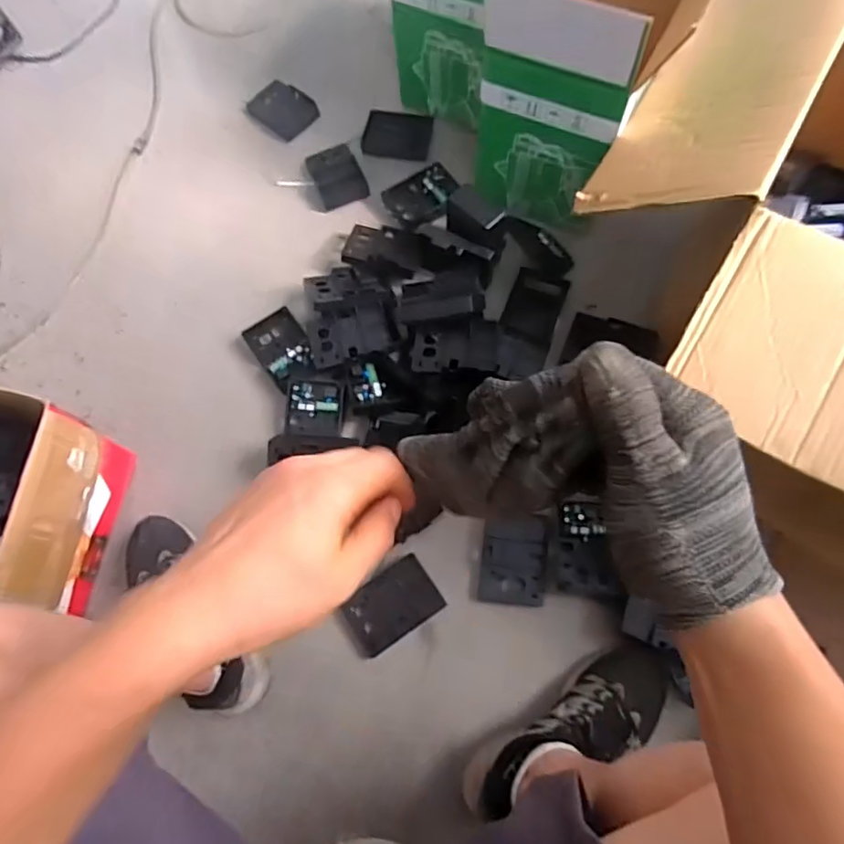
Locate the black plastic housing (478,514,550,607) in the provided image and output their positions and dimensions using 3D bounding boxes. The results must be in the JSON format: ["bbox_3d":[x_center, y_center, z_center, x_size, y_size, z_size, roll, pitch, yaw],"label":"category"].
[{"bbox_3d":[0.129,0.193,0.788,0.087,0.019,0.123,5,82,10],"label":"black plastic housing"}]

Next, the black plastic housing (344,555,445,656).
[{"bbox_3d":[-0.043,0.250,0.761,0.129,0.018,0.085,-33,75,-8],"label":"black plastic housing"}]

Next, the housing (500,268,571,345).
[{"bbox_3d":[0.189,-0.194,0.925,0.089,0.026,0.109,19,75,7],"label":"housing"}]

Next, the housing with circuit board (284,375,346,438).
[{"bbox_3d":[-0.160,-0.022,0.837,0.085,0.018,0.084,6,95,2],"label":"housing with circuit board"}]

